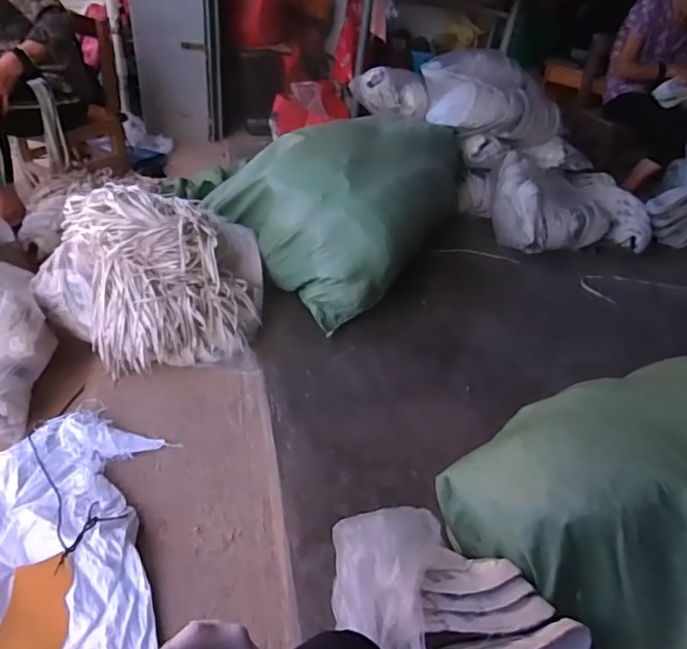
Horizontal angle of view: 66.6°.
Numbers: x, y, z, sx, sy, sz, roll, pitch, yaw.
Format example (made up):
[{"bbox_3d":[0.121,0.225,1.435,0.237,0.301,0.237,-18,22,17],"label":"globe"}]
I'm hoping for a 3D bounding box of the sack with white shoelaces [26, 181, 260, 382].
[{"bbox_3d":[-0.472,-0.115,1.329,0.535,0.333,0.418,-4,41,-15],"label":"sack with white shoelaces"}]

